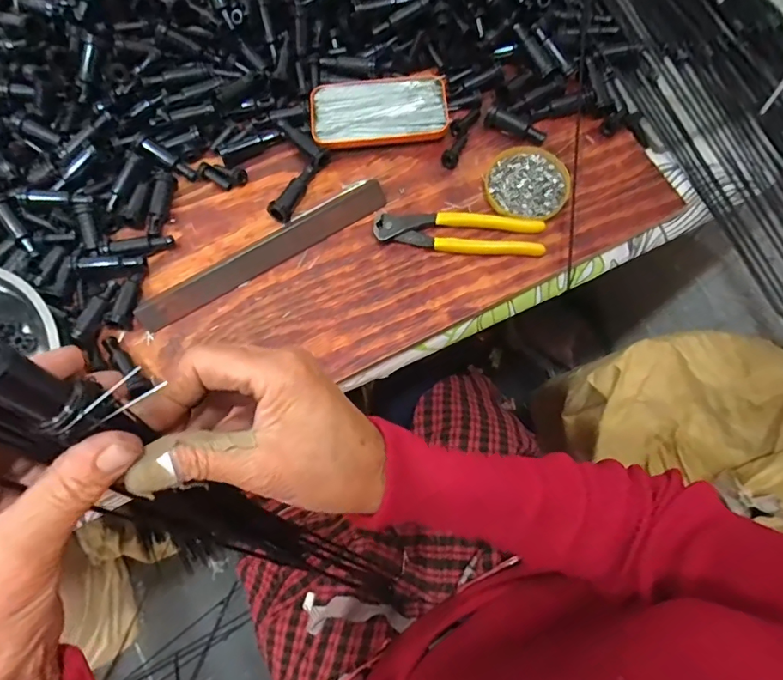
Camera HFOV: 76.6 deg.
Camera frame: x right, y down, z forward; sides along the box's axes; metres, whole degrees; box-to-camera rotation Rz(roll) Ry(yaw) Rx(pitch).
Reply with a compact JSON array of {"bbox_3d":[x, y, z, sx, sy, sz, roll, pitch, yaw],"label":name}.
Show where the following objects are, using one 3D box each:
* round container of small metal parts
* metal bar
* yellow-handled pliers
[{"bbox_3d":[0.138,-0.162,0.507,0.082,0.013,0.081,0,72,1],"label":"round container of small metal parts"},{"bbox_3d":[-0.125,-0.087,0.491,0.264,0.008,0.029,-31,74,-9],"label":"metal bar"},{"bbox_3d":[0.066,-0.107,0.493,0.164,0.019,0.037,6,72,3],"label":"yellow-handled pliers"}]

